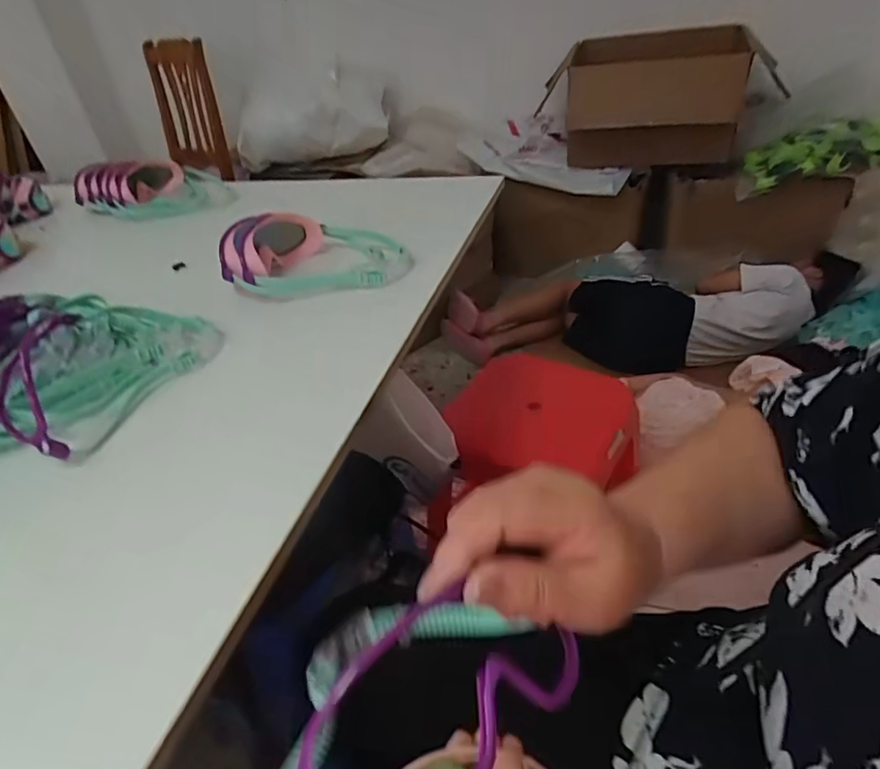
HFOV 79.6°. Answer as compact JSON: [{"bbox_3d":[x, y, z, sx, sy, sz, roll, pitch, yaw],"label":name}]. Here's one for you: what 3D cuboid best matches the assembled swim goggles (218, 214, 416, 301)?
[{"bbox_3d":[-0.152,-0.169,0.651,0.216,0.063,0.141,-7,38,1],"label":"assembled swim goggles"}]

